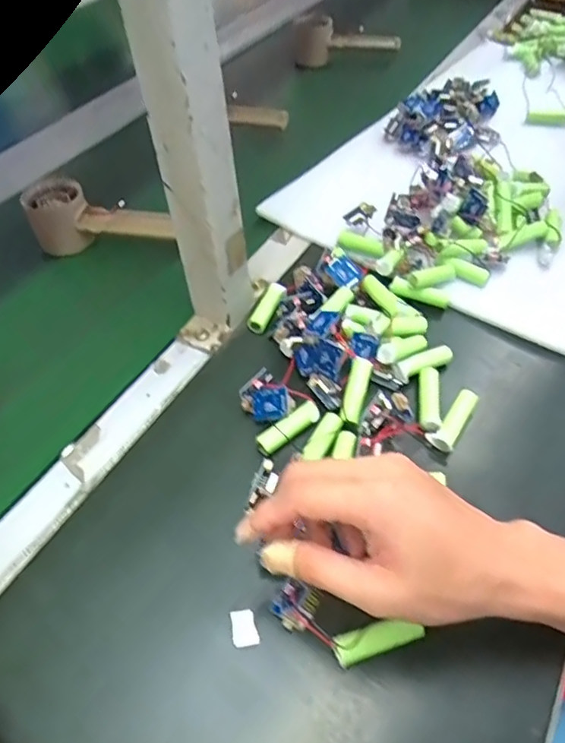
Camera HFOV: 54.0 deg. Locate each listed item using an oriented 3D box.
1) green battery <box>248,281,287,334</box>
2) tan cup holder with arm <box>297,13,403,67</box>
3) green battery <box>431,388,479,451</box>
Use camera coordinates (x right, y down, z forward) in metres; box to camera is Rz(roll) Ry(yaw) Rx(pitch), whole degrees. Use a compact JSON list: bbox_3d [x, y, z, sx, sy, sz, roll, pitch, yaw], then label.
[{"bbox_3d":[-0.013,-0.055,0.479,0.019,0.014,0.050,19,54,14],"label":"green battery"},{"bbox_3d":[0.097,-0.488,0.827,0.149,0.056,0.034,7,52,5],"label":"tan cup holder with arm"},{"bbox_3d":[0.124,0.036,0.400,0.015,0.017,0.050,27,56,20],"label":"green battery"}]

